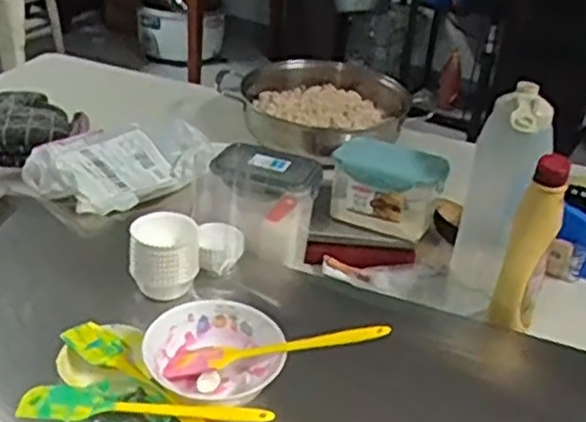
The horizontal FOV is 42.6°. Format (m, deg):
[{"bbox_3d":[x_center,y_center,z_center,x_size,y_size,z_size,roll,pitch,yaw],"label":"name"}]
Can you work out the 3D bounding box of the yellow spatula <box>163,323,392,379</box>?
[{"bbox_3d":[-0.015,0.125,0.694,0.209,0.017,0.042,-12,24,11],"label":"yellow spatula"}]

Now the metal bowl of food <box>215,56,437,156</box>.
[{"bbox_3d":[0.040,-0.217,1.393,0.316,0.101,0.307,5,30,-3],"label":"metal bowl of food"}]

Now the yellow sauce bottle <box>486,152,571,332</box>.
[{"bbox_3d":[0.265,0.043,0.844,0.050,0.210,0.045,16,32,18],"label":"yellow sauce bottle"}]

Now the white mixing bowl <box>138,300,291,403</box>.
[{"bbox_3d":[-0.071,0.139,0.709,0.131,0.050,0.108,14,31,16],"label":"white mixing bowl"}]

